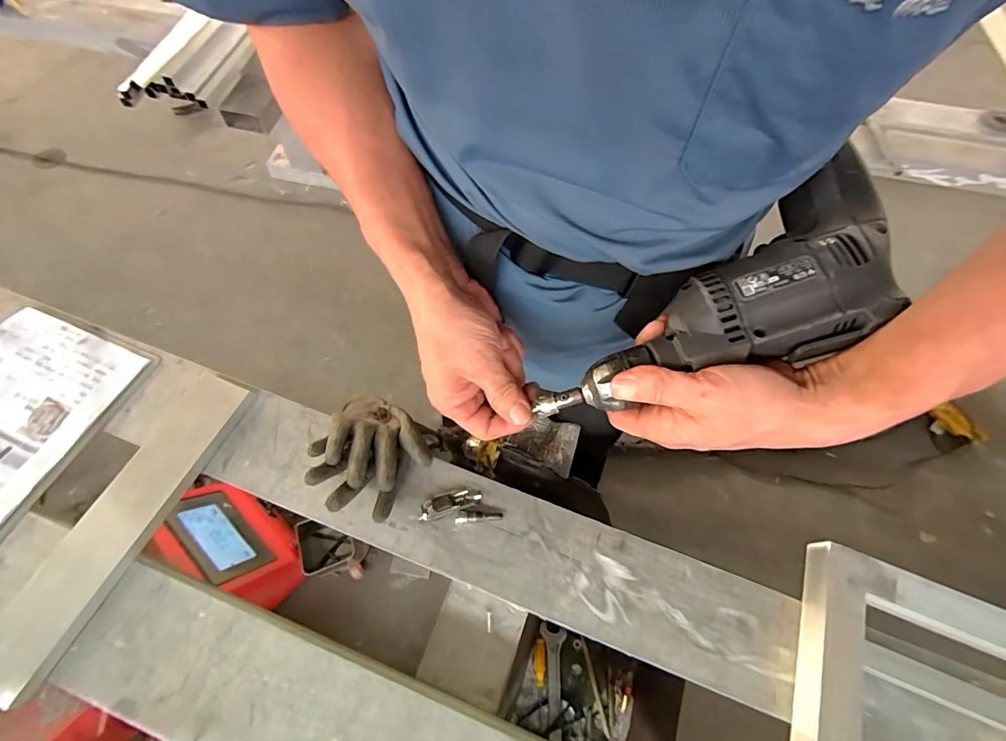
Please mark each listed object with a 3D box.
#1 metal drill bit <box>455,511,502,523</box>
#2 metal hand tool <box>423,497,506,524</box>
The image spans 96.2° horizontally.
[{"bbox_3d":[-0.028,0.172,0.531,0.054,0.016,0.012,-4,65,-5],"label":"metal drill bit"},{"bbox_3d":[-0.061,0.156,0.531,0.072,0.019,0.025,-17,67,-10],"label":"metal hand tool"}]

